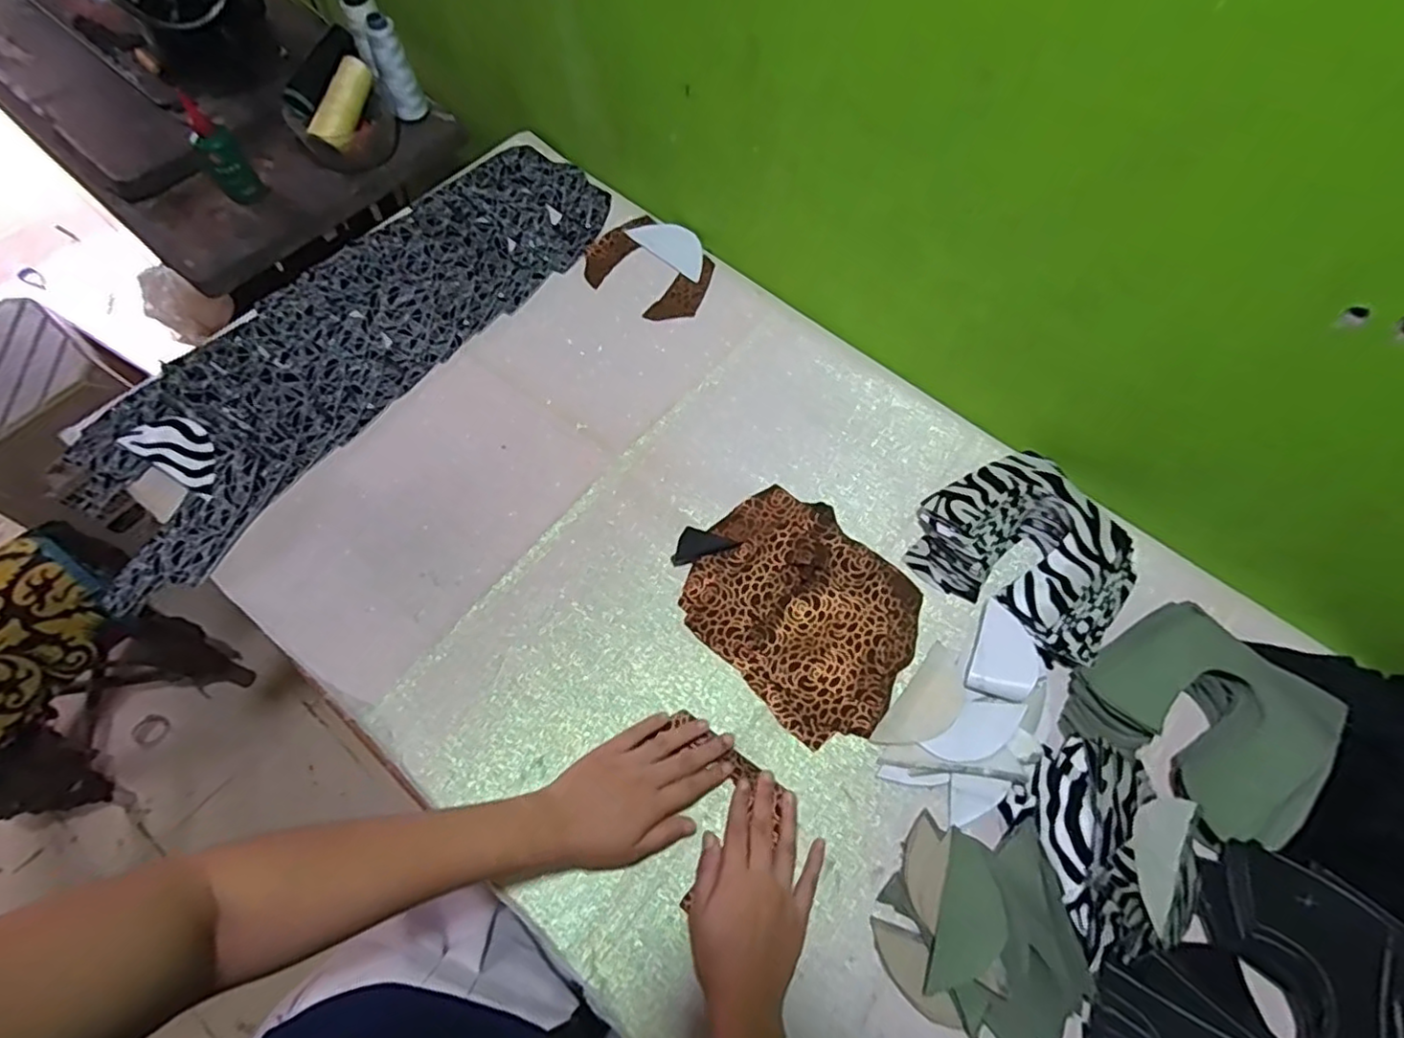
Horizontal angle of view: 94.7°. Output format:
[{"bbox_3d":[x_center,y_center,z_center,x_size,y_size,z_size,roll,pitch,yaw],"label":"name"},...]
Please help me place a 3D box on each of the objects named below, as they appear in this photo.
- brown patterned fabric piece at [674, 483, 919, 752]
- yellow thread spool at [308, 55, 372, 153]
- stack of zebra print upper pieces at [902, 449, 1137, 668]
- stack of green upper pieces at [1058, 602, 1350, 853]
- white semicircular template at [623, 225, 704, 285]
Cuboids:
[{"bbox_3d":[0.091,0.078,0.567,0.173,0.041,0.212,-42,74,-18],"label":"brown patterned fabric piece"},{"bbox_3d":[-0.428,-0.496,0.775,0.032,0.035,0.111,16,81,5],"label":"yellow thread spool"},{"bbox_3d":[0.296,0.025,0.583,0.153,0.060,0.182,-41,74,-18],"label":"stack of zebra print upper pieces"},{"bbox_3d":[0.401,0.155,0.523,0.163,0.053,0.153,42,71,15],"label":"stack of green upper pieces"},{"bbox_3d":[-0.034,-0.320,0.753,0.107,0.007,0.045,40,89,16],"label":"white semicircular template"}]

